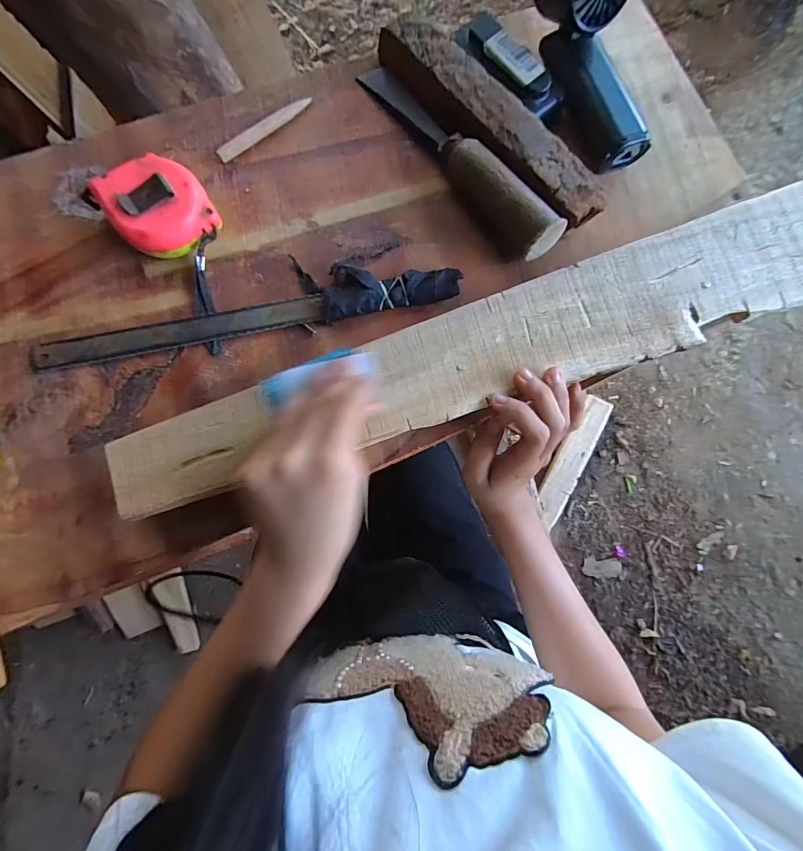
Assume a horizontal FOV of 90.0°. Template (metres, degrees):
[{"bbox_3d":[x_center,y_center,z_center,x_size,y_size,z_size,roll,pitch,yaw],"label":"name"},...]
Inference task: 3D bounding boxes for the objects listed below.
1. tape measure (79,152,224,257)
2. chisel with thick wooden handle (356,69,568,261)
[{"bbox_3d":[-0.174,-0.154,0.290,0.065,0.034,0.064,-35,85,-9],"label":"tape measure"},{"bbox_3d":[0.042,-0.217,0.311,0.033,0.041,0.213,-37,86,-9],"label":"chisel with thick wooden handle"}]

